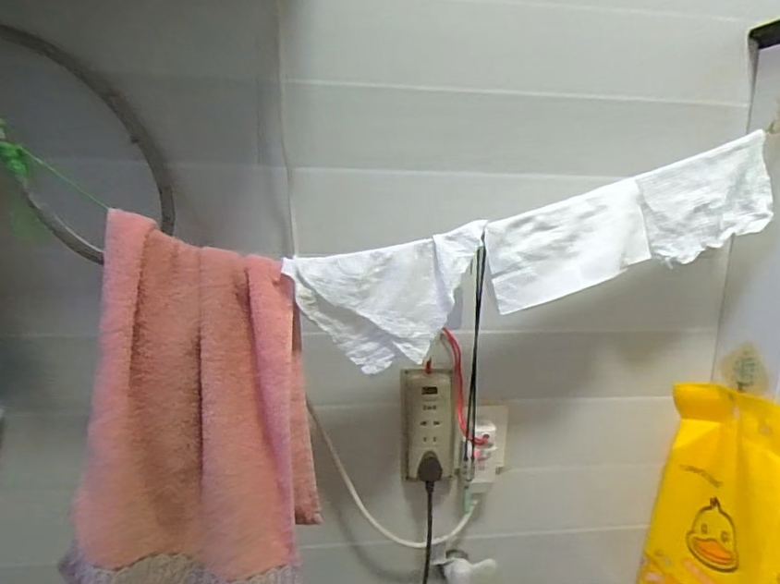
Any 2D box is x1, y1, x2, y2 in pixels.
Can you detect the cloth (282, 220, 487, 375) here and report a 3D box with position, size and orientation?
[{"bbox_3d":[-0.004,0.006,0.580,0.195,0.138,0.020,-2,12,-15],"label":"cloth"}]

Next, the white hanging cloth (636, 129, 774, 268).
[{"bbox_3d":[0.364,-0.107,0.647,0.169,0.135,0.014,-1,11,-11],"label":"white hanging cloth"}]

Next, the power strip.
[{"bbox_3d":[0.050,0.174,0.735,0.069,0.145,0.033,1,11,-5],"label":"power strip"}]

